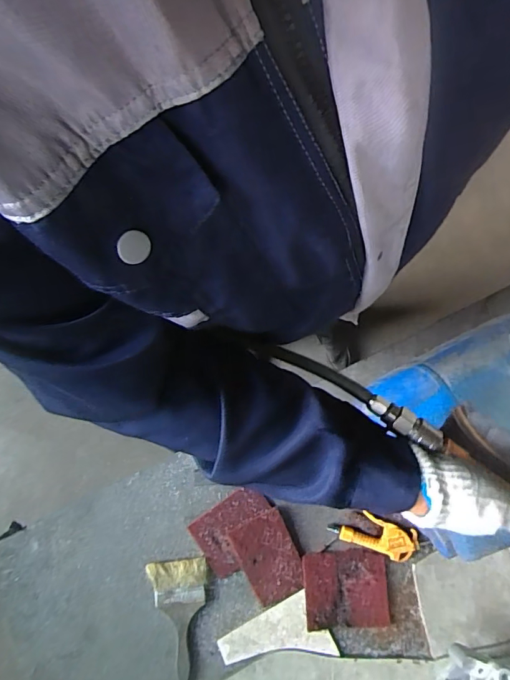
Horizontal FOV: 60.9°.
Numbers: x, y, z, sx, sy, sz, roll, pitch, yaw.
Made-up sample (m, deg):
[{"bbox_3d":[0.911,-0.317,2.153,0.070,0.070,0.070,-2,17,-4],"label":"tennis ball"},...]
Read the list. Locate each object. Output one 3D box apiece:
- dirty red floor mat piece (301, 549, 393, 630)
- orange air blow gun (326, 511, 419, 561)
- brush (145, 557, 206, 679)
[{"bbox_3d":[0.167,0.458,0.799,0.150,0.011,0.128,-4,78,0],"label":"dirty red floor mat piece"},{"bbox_3d":[0.222,0.361,0.809,0.156,0.019,0.068,19,79,5],"label":"orange air blow gun"},{"bbox_3d":[-0.135,0.517,0.805,0.107,0.028,0.203,-9,78,-1],"label":"brush"}]

